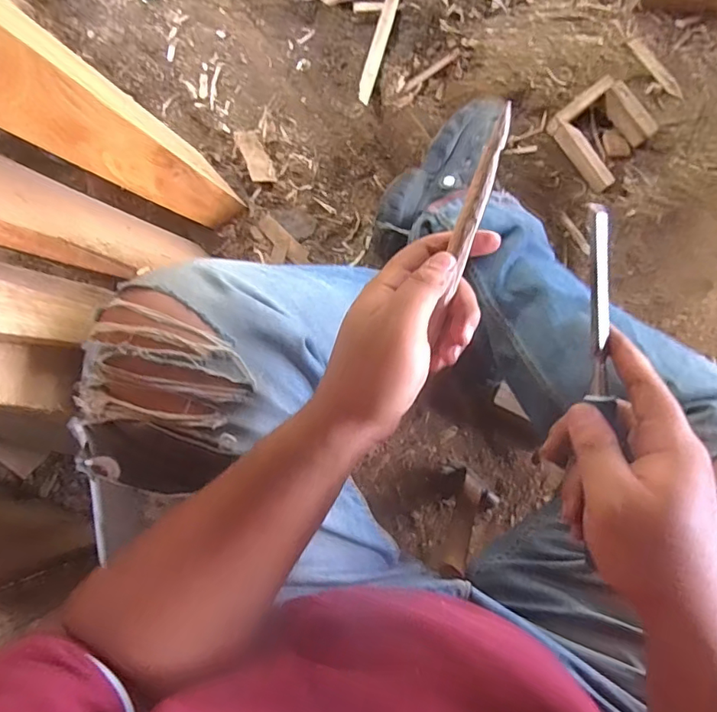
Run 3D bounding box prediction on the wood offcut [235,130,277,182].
[{"bbox_3d":[-0.167,-0.323,0.844,0.038,0.009,0.096,-23,80,-5],"label":"wood offcut"}]

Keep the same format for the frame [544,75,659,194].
[{"bbox_3d":[0.410,-0.376,0.874,0.155,0.044,0.143,-41,82,-8],"label":"frame"}]

